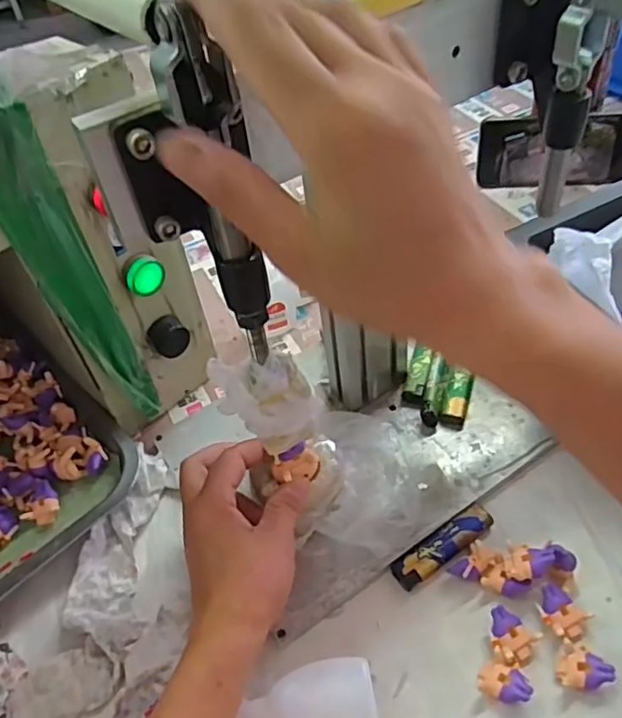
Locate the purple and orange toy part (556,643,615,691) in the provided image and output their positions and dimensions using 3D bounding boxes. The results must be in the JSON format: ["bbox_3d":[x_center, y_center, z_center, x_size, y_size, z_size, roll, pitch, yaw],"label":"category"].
[{"bbox_3d":[0.164,0.185,0.367,0.028,0.016,0.023,9,50,13],"label":"purple and orange toy part"}]

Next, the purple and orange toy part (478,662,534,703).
[{"bbox_3d":[0.117,0.195,0.369,0.029,0.015,0.021,2,49,7],"label":"purple and orange toy part"}]

